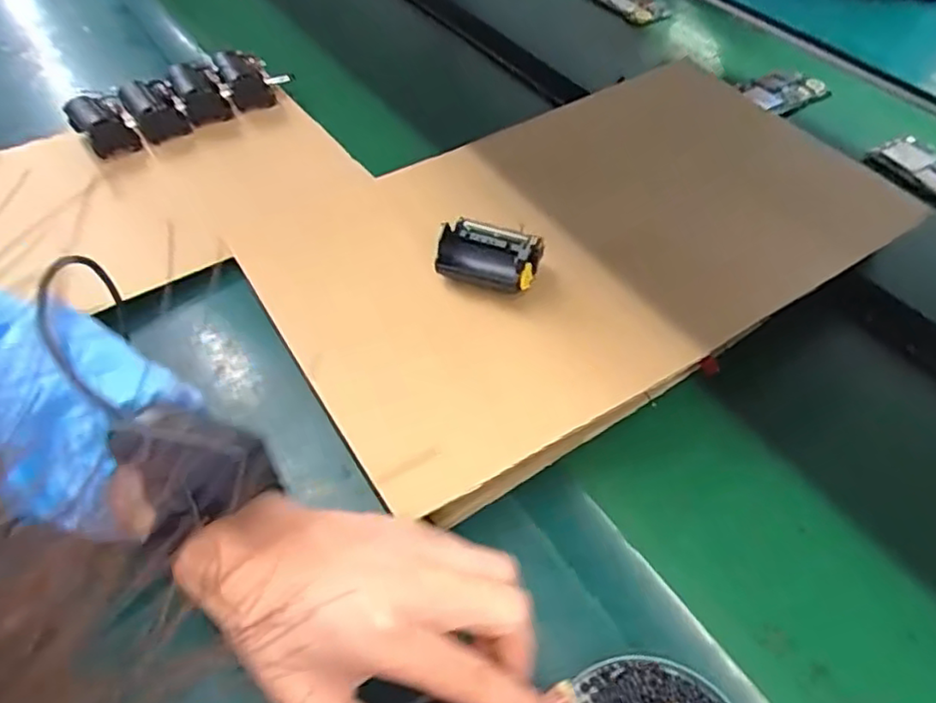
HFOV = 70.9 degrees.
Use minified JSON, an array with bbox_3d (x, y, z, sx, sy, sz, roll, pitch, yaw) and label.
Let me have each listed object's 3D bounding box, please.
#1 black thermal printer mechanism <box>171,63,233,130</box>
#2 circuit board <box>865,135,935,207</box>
[{"bbox_3d":[-0.305,-0.293,0.755,0.057,0.046,0.069,-23,55,-17],"label":"black thermal printer mechanism"},{"bbox_3d":[0.470,-0.177,0.660,0.063,0.006,0.121,-20,54,-14],"label":"circuit board"}]

